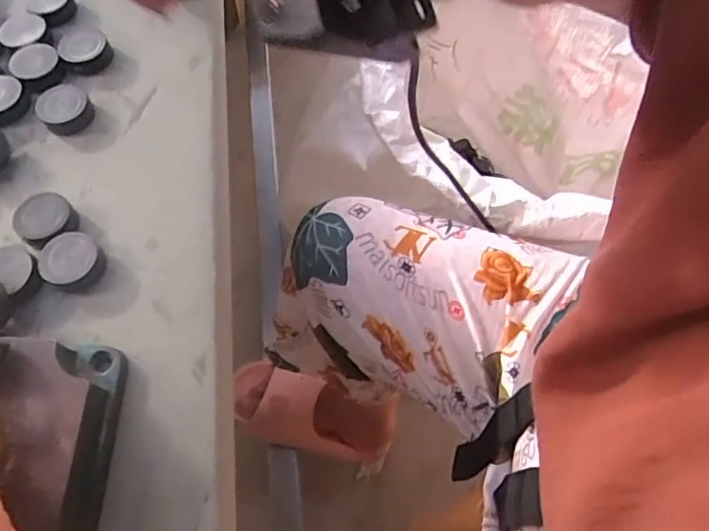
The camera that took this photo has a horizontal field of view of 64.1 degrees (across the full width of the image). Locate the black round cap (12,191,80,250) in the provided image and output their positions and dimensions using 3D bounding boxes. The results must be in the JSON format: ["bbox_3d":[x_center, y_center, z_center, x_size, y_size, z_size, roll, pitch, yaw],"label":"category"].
[{"bbox_3d":[-0.182,-0.026,0.336,0.032,0.018,0.032,0,63,0],"label":"black round cap"}]

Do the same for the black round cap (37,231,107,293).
[{"bbox_3d":[-0.162,-0.002,0.325,0.029,0.016,0.032,31,67,14],"label":"black round cap"}]

